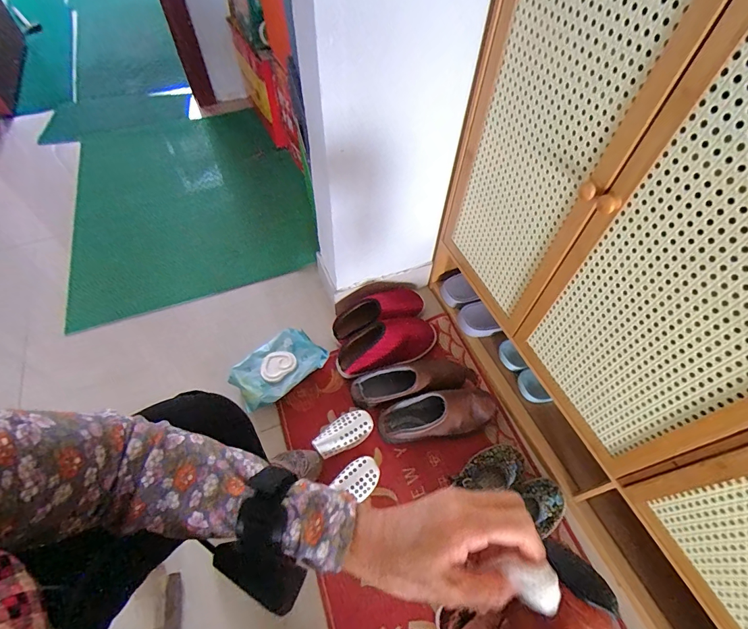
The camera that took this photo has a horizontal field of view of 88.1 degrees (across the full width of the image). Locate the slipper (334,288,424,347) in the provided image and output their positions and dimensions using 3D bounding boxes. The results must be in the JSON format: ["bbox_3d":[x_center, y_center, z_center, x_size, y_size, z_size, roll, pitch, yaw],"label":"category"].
[{"bbox_3d":[0.014,-0.006,0.942,0.234,0.072,0.092,-27,61,-18],"label":"slipper"}]

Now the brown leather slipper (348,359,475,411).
[{"bbox_3d":[0.090,0.142,0.866,0.281,0.076,0.097,-11,58,-9],"label":"brown leather slipper"}]

